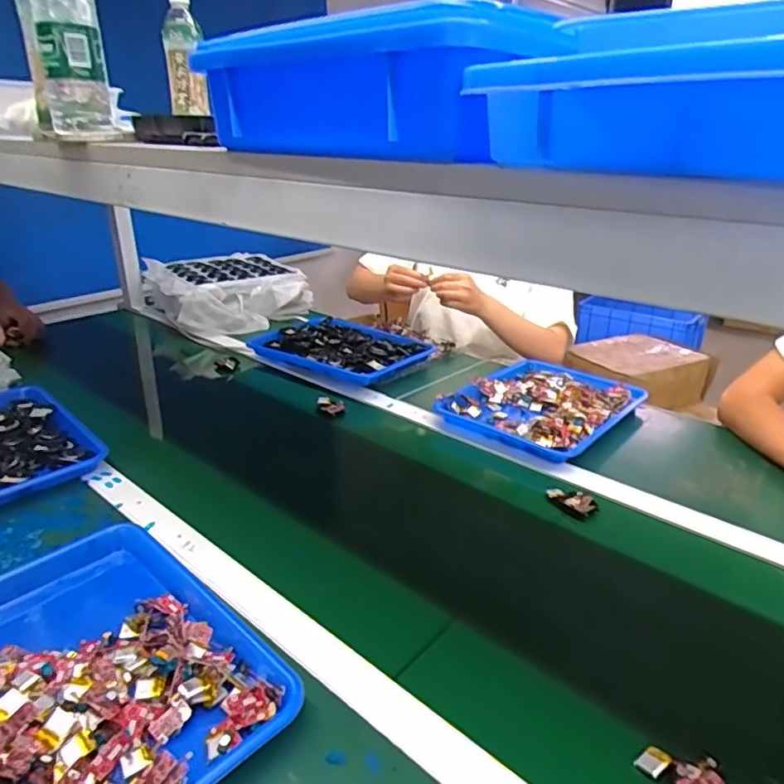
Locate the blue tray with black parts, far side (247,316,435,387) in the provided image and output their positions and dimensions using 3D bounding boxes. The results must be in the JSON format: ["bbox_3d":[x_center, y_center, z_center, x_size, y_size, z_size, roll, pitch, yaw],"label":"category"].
[{"bbox_3d":[-0.110,-0.085,1.205,0.333,0.058,0.214,17,29,33],"label":"blue tray with black parts, far side"}]

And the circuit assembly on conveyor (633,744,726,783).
[{"bbox_3d":[0.212,0.281,0.425,0.062,0.017,0.041,21,31,38],"label":"circuit assembly on conveyor"}]

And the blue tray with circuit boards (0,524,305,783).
[{"bbox_3d":[-0.264,0.241,0.495,0.335,0.052,0.267,21,31,39],"label":"blue tray with circuit boards"}]

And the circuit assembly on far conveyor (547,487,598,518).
[{"bbox_3d":[0.229,0.140,0.747,0.061,0.020,0.022,21,31,39],"label":"circuit assembly on far conveyor"}]

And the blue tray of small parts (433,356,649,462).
[{"bbox_3d":[0.256,0.018,0.984,0.240,0.033,0.301,20,30,37],"label":"blue tray of small parts"}]

